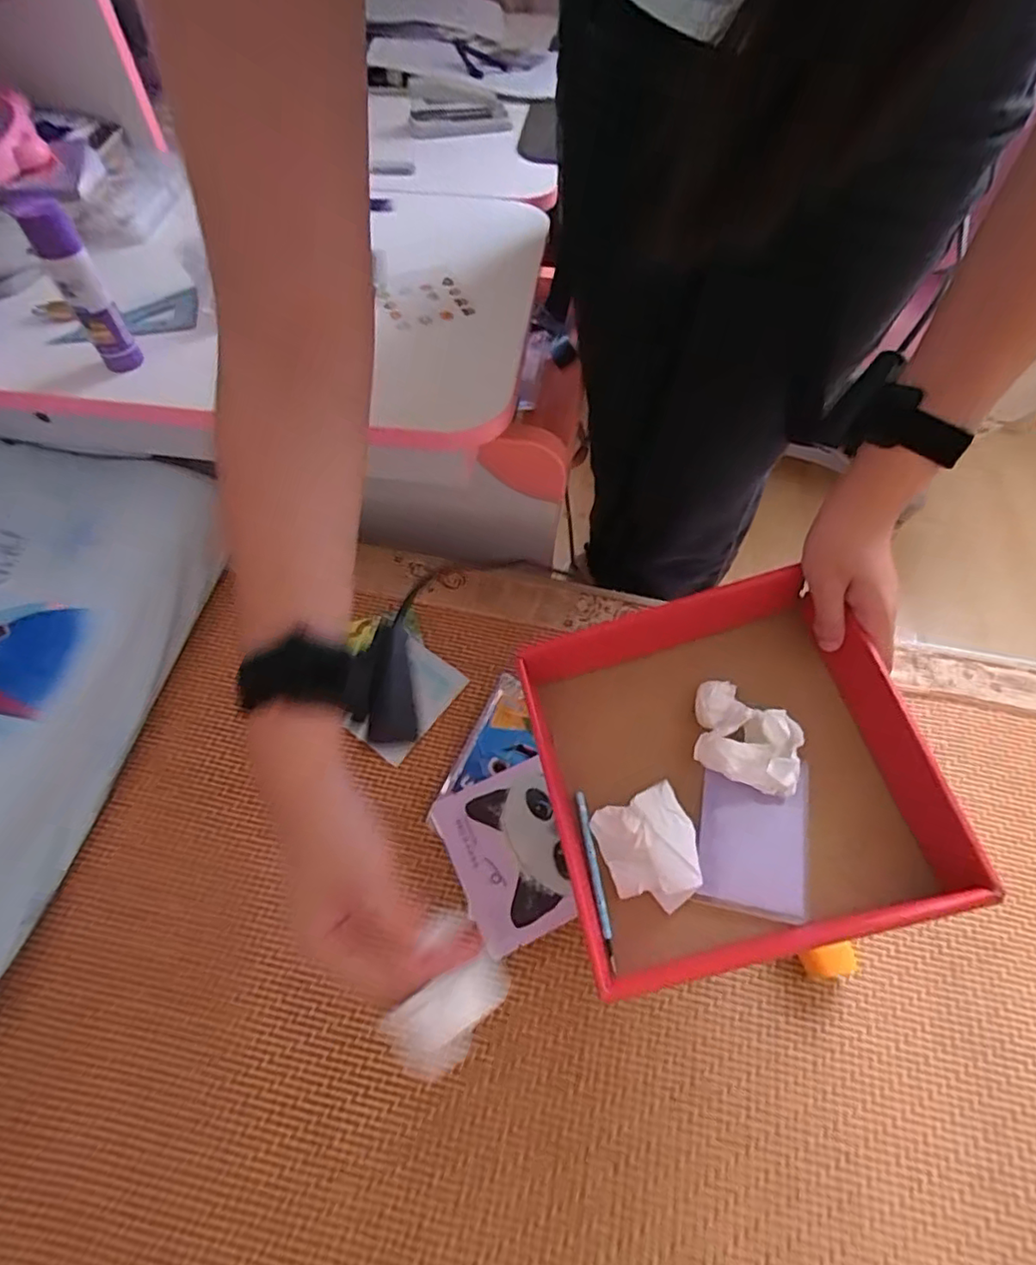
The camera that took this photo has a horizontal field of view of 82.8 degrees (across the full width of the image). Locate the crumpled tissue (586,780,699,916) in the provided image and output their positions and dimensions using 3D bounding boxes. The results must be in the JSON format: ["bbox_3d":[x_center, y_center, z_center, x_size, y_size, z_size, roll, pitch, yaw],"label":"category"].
[{"bbox_3d":[0.083,0.137,0.370,0.055,0.025,0.066,-17,59,-13],"label":"crumpled tissue"}]

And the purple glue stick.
[{"bbox_3d":[-0.319,-0.252,0.430,0.030,0.107,0.032,-38,65,-23],"label":"purple glue stick"}]

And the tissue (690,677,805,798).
[{"bbox_3d":[0.148,0.063,0.380,0.063,0.030,0.065,15,57,9],"label":"tissue"}]

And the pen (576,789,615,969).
[{"bbox_3d":[0.049,0.153,0.374,0.006,0.004,0.105,-6,58,-4],"label":"pen"}]

